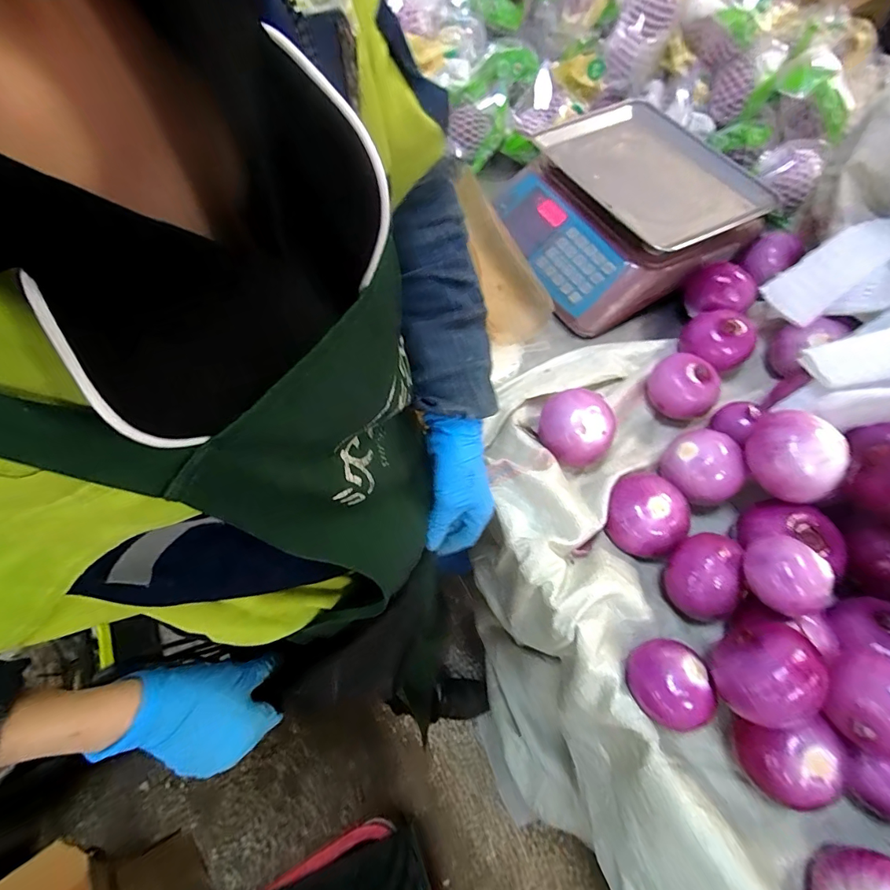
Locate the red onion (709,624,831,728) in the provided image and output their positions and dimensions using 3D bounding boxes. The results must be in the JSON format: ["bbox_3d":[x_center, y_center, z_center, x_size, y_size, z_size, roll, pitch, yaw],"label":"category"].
[{"bbox_3d":[0.268,0.188,0.362,0.067,0.060,0.072,-1,62,1],"label":"red onion"}]

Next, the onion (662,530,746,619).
[{"bbox_3d":[0.263,0.133,0.445,0.060,0.054,0.076,-8,62,-3],"label":"onion"}]

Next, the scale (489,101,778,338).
[{"bbox_3d":[0.269,-0.386,0.712,0.348,0.094,0.353,-25,64,-11],"label":"scale"}]

